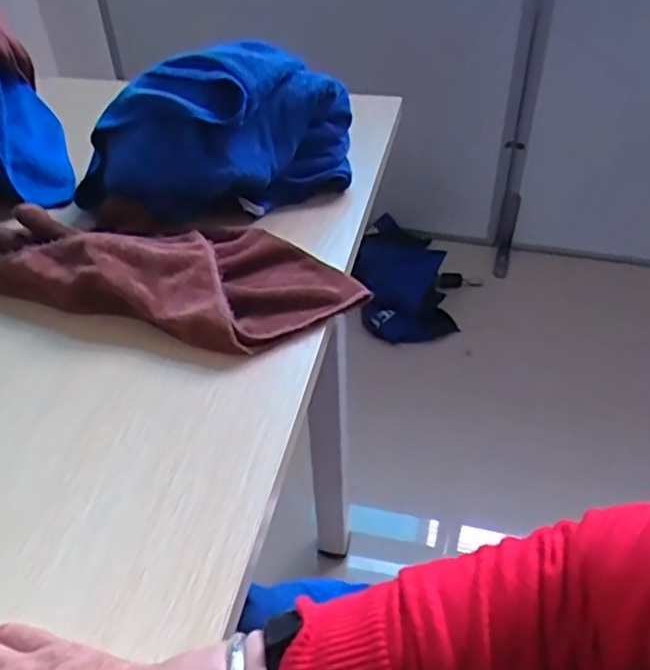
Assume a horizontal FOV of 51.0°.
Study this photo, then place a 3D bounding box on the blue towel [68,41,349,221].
[{"bbox_3d":[-0.107,-0.208,0.705,0.300,0.111,0.160,-18,44,-16],"label":"blue towel"}]

